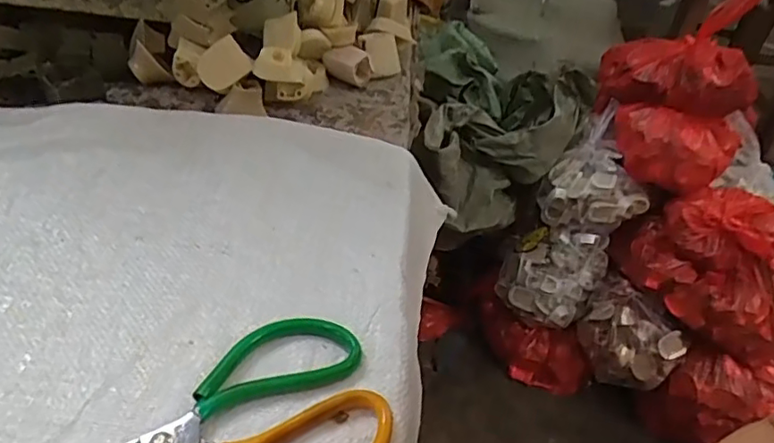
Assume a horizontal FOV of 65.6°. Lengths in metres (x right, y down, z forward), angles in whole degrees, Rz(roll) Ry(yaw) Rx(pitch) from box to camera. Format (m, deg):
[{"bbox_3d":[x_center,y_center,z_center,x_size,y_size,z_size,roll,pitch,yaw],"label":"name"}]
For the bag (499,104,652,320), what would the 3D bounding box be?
[{"bbox_3d":[0.378,-0.010,1.168,0.193,0.437,0.118,24,1,19],"label":"bag"}]

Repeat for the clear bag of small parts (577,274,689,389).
[{"bbox_3d":[0.453,0.224,1.144,0.125,0.141,0.187,-25,50,-33],"label":"clear bag of small parts"}]

